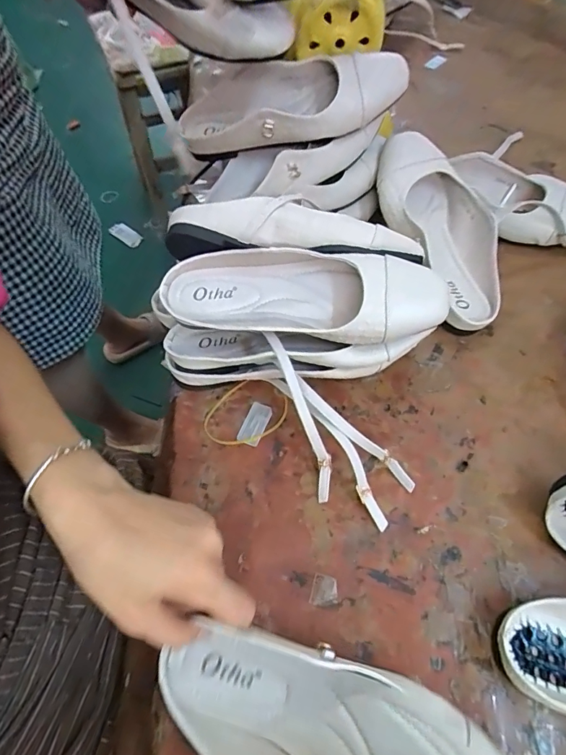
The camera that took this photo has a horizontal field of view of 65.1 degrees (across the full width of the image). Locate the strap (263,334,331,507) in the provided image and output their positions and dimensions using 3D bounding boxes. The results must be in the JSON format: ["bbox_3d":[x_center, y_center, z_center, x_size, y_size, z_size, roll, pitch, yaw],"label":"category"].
[{"bbox_3d":[0.015,0.031,0.350,0.017,0.013,0.140,-21,98,-10],"label":"strap"}]

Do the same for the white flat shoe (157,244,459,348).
[{"bbox_3d":[0.014,-0.067,0.370,0.233,0.058,0.086,10,76,6],"label":"white flat shoe"}]

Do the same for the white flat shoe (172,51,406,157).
[{"bbox_3d":[0.007,-0.280,0.452,0.227,0.057,0.078,-1,59,2],"label":"white flat shoe"}]

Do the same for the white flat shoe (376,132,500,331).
[{"bbox_3d":[0.158,-0.155,0.455,0.093,0.047,0.227,-19,76,-9],"label":"white flat shoe"}]

